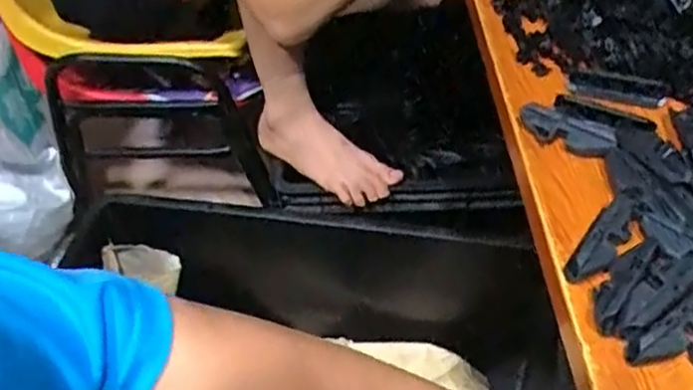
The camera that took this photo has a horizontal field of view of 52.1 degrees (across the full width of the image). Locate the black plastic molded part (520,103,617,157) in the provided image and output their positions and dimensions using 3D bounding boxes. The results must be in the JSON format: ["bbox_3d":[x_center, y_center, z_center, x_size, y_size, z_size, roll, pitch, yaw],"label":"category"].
[{"bbox_3d":[0.164,-0.048,0.530,0.070,0.017,0.029,16,52,19],"label":"black plastic molded part"}]

